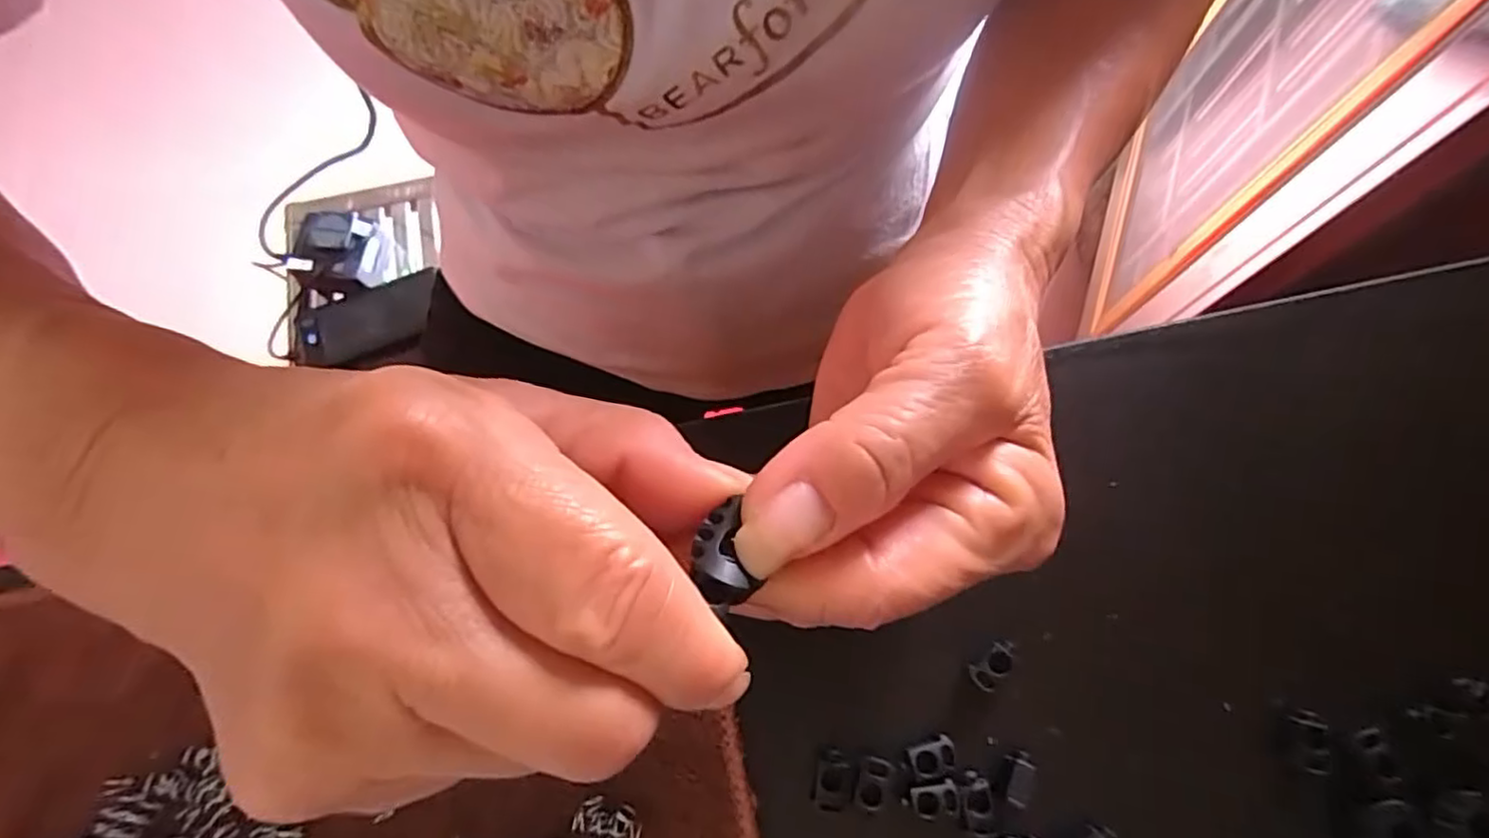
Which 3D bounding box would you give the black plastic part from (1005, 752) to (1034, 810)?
[{"bbox_3d":[0.074,0.098,0.184,0.007,0.005,0.014,19,60,9],"label":"black plastic part"}]

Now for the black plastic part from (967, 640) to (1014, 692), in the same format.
[{"bbox_3d":[0.071,0.070,0.194,0.015,0.004,0.008,-39,76,-9],"label":"black plastic part"}]

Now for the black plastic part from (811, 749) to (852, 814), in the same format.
[{"bbox_3d":[0.024,0.100,0.187,0.010,0.004,0.015,13,74,6],"label":"black plastic part"}]

